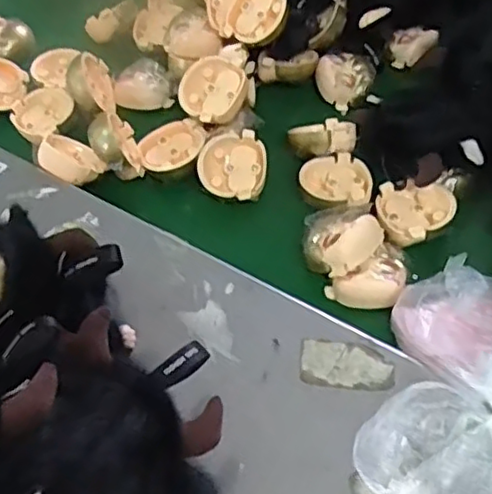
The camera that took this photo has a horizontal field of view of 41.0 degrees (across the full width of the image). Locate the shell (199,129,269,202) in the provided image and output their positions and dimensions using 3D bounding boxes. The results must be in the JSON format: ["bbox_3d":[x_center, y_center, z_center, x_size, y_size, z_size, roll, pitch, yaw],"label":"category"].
[{"bbox_3d":[-0.008,-0.057,0.460,0.045,0.018,0.051,4,54,9],"label":"shell"}]

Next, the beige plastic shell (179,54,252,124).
[{"bbox_3d":[-0.024,-0.114,0.475,0.049,0.014,0.047,-3,77,13],"label":"beige plastic shell"}]

